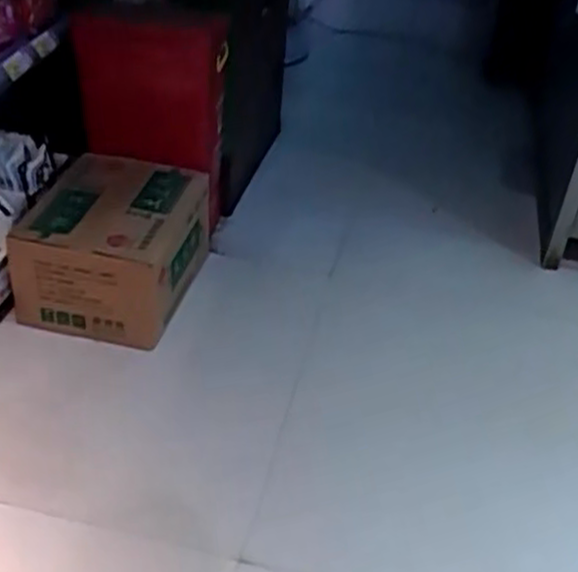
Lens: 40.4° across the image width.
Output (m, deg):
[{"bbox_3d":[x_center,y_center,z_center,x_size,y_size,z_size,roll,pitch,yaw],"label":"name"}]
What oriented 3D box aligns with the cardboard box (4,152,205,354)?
[{"bbox_3d":[-0.359,-0.076,1.654,0.311,0.237,0.343,11,38,8],"label":"cardboard box"}]

